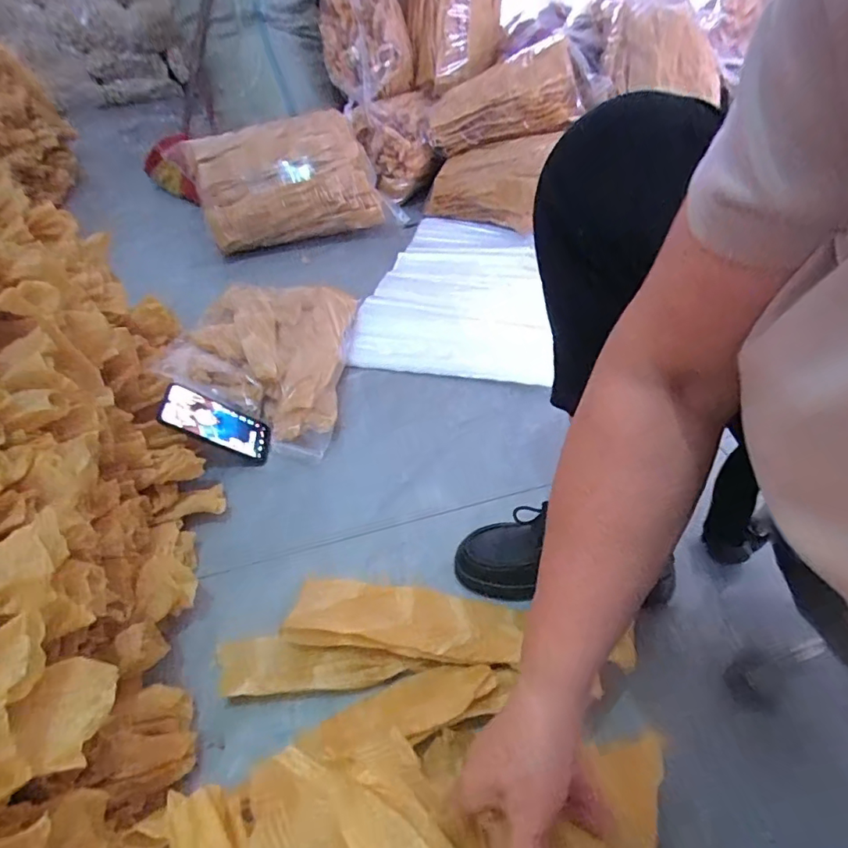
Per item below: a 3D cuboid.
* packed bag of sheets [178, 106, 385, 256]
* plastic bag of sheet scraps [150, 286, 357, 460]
[{"bbox_3d":[-0.336,-0.585,1.266,0.424,0.242,0.251,-18,46,-14],"label":"packed bag of sheets"},{"bbox_3d":[-0.276,-0.116,0.894,0.283,0.102,0.395,0,44,4],"label":"plastic bag of sheet scraps"}]

